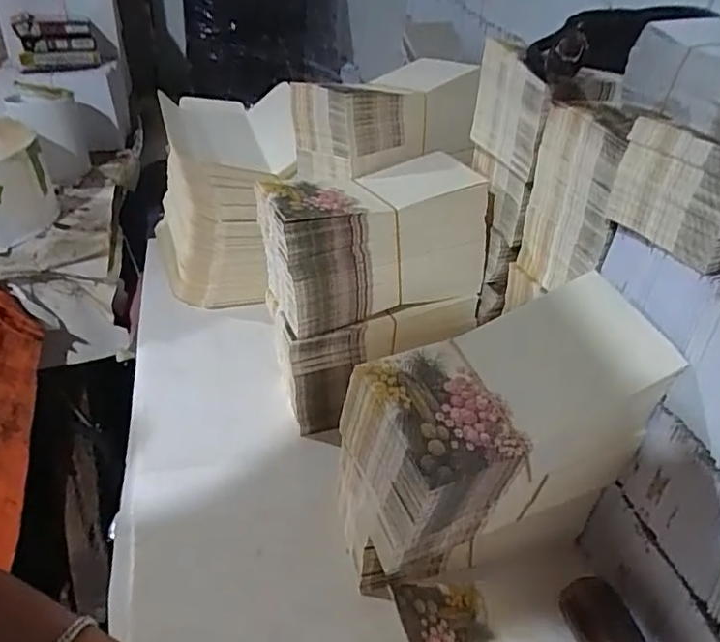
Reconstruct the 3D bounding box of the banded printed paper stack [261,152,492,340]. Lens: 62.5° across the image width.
[{"bbox_3d":[0.010,-0.067,0.480,0.168,0.094,0.091,-12,41,-20],"label":"banded printed paper stack"}]

